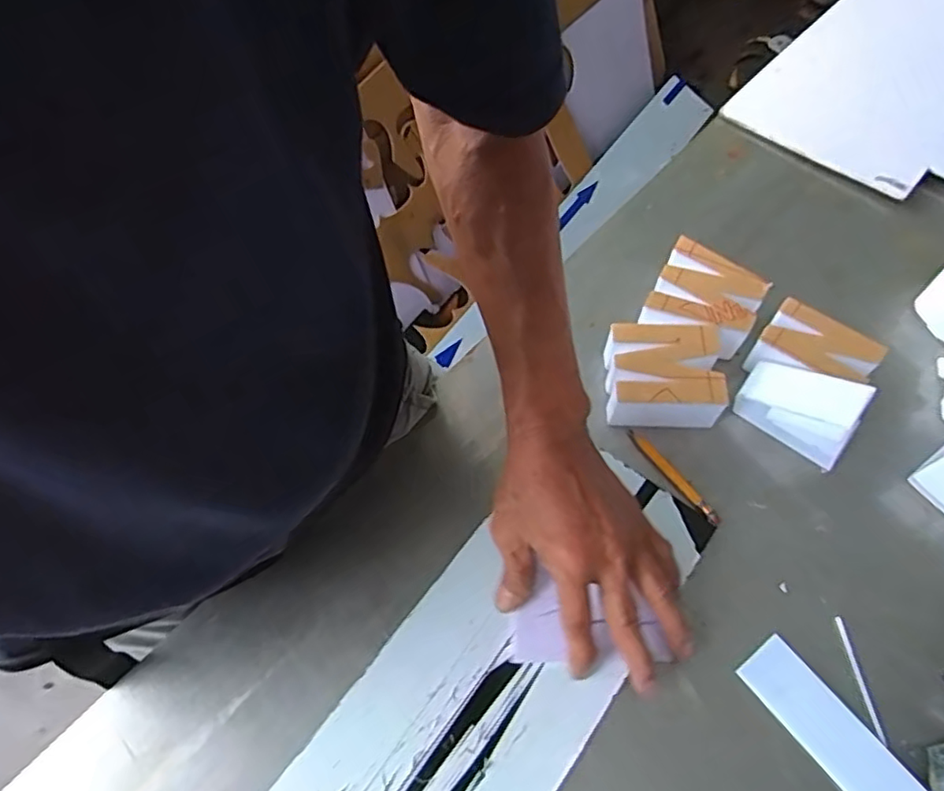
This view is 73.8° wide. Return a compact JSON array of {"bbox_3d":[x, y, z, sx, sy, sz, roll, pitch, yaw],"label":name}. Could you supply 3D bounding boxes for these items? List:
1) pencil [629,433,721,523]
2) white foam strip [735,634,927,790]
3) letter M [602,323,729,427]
[{"bbox_3d":[0.154,0.061,0.482,0.008,0.004,0.093,-33,66,-16],"label":"pencil"},{"bbox_3d":[0.234,0.221,0.398,0.039,0.005,0.138,-35,66,-16],"label":"white foam strip"},{"bbox_3d":[0.151,-0.016,0.503,0.083,0.044,0.072,1,62,2],"label":"letter M"}]

